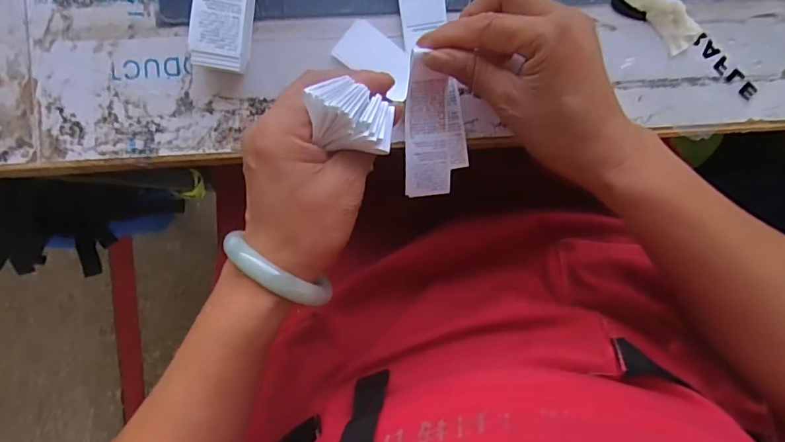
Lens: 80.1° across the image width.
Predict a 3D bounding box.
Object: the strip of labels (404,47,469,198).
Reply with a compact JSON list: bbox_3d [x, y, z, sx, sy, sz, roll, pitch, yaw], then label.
[{"bbox_3d":[0.030,-0.064,0.316,0.043,0.017,0.094,-7,109,-15],"label":"strip of labels"}]

